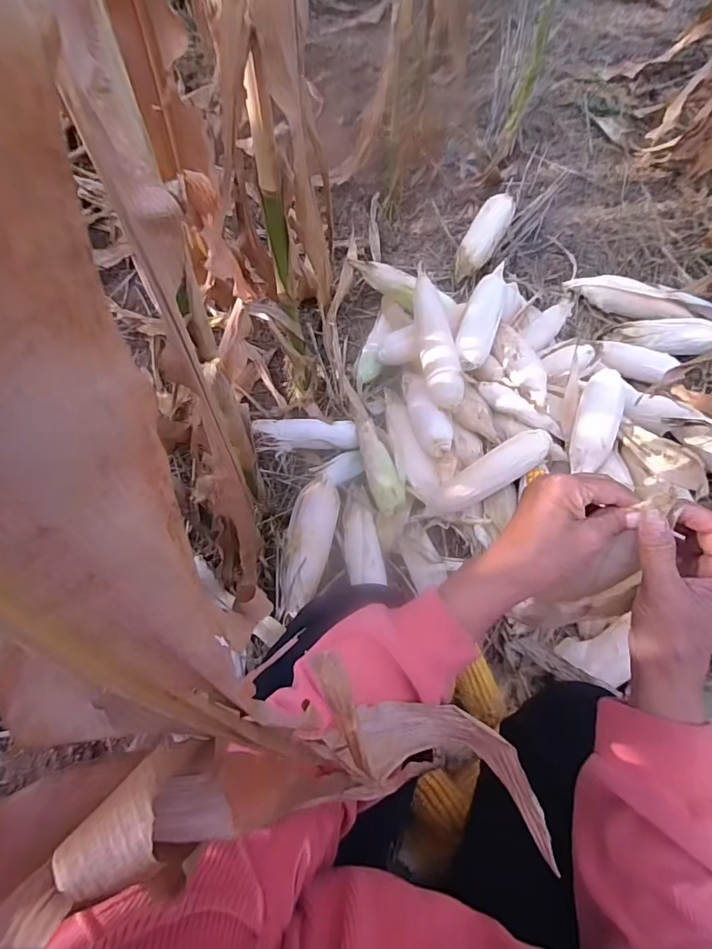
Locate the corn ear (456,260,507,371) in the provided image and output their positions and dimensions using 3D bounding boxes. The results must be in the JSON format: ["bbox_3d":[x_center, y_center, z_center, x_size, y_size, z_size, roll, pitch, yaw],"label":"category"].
[{"bbox_3d":[0.233,-0.293,0.863,0.065,0.049,0.225,18,66,10],"label":"corn ear"}]

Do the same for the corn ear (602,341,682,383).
[{"bbox_3d":[0.524,-0.208,0.884,0.138,0.053,0.070,18,66,10],"label":"corn ear"}]

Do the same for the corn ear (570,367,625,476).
[{"bbox_3d":[0.395,-0.084,0.766,0.066,0.057,0.204,22,67,11],"label":"corn ear"}]

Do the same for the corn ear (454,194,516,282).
[{"bbox_3d":[0.280,-0.517,1.024,0.075,0.054,0.233,26,68,13],"label":"corn ear"}]

